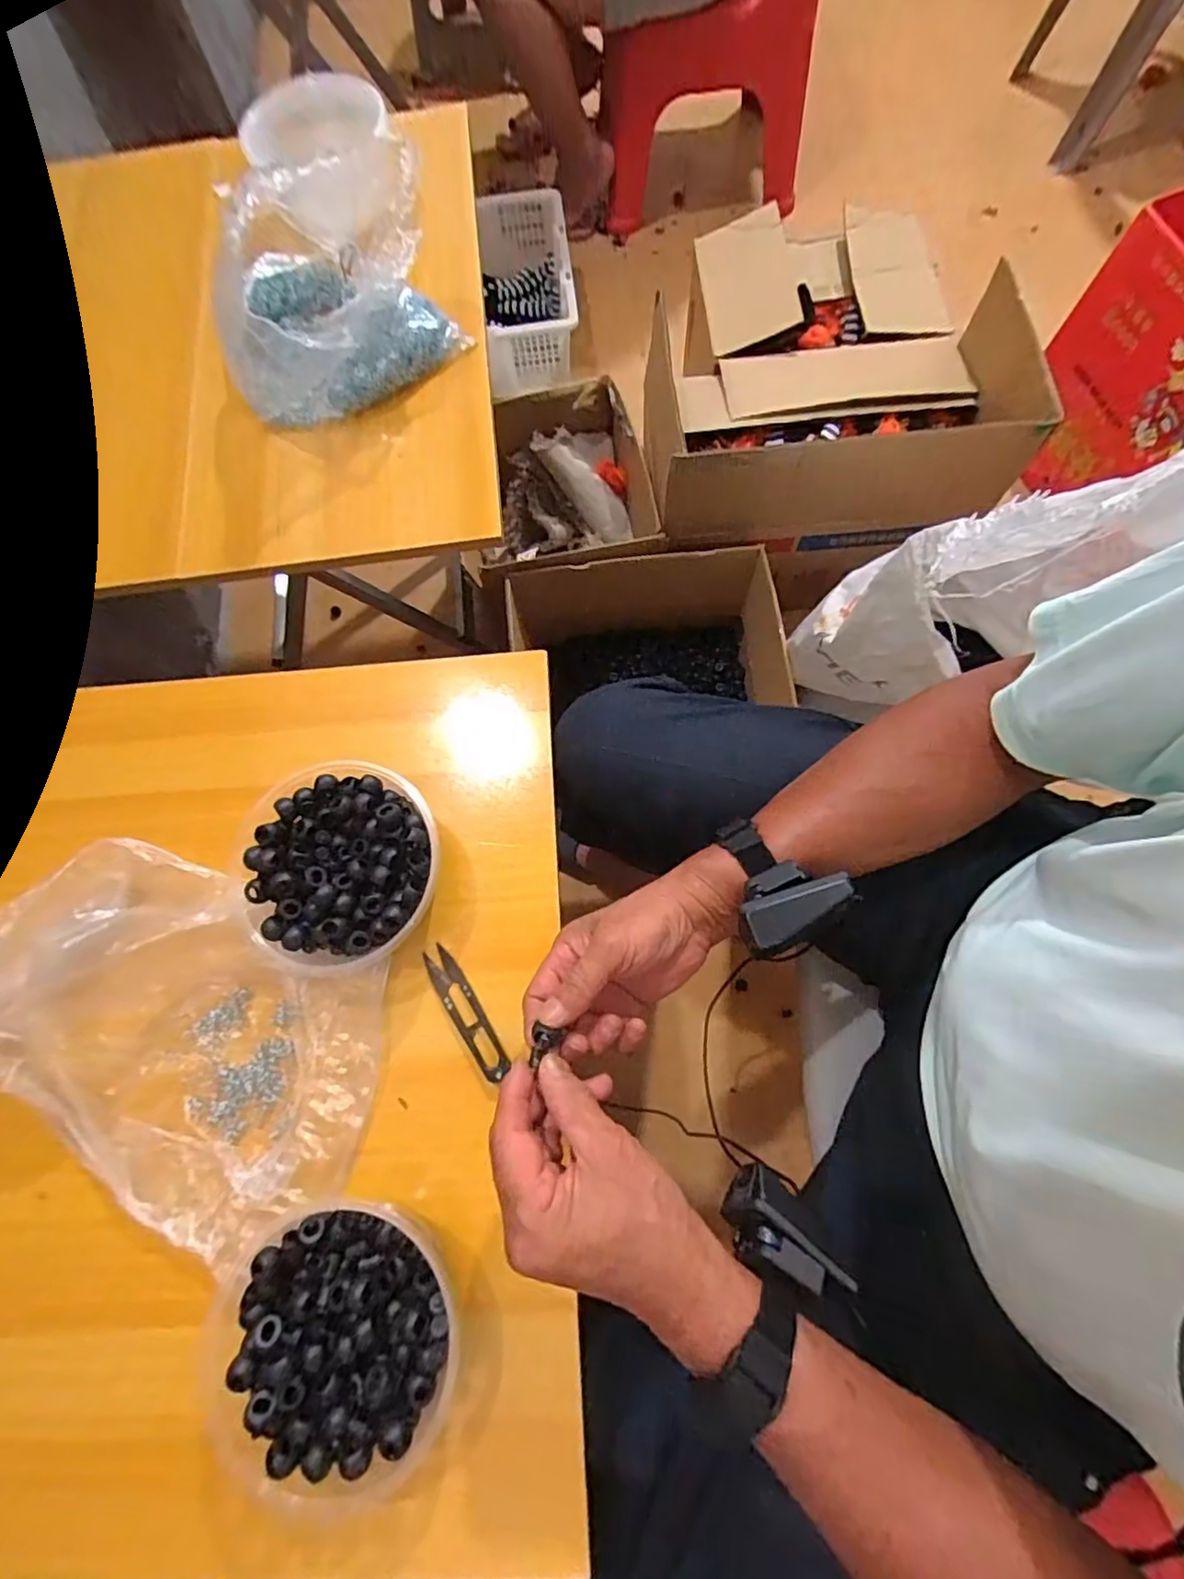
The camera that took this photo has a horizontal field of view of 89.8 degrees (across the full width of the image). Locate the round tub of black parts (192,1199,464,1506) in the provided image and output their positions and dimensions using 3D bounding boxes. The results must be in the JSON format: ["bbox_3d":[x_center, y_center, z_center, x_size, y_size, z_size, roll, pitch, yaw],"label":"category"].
[{"bbox_3d":[-0.158,0.325,0.361,0.156,0.054,0.130,6,76,4],"label":"round tub of black parts"}]

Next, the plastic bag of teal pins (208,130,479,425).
[{"bbox_3d":[-0.236,-0.458,0.525,0.214,0.142,0.192,-4,76,1],"label":"plastic bag of teal pins"}]

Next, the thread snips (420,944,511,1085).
[{"bbox_3d":[-0.091,0.159,0.424,0.021,0.013,0.101,-33,77,-6],"label":"thread snips"}]

